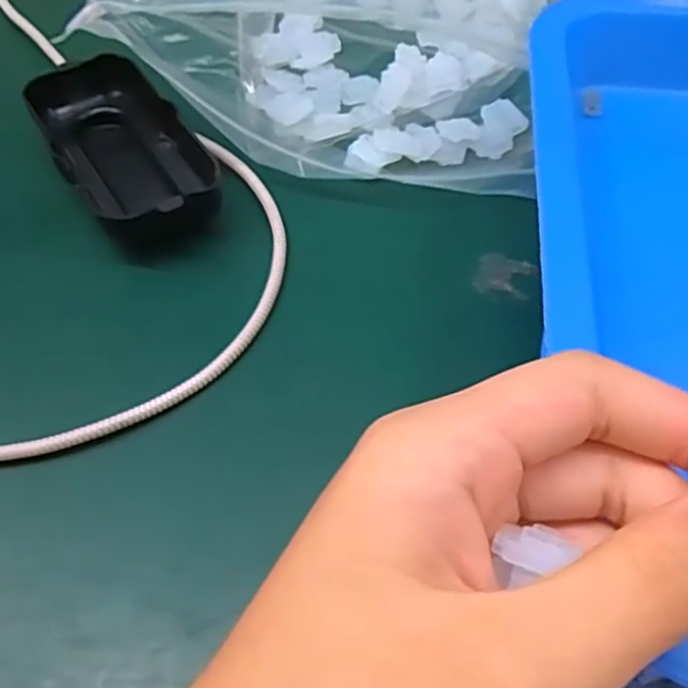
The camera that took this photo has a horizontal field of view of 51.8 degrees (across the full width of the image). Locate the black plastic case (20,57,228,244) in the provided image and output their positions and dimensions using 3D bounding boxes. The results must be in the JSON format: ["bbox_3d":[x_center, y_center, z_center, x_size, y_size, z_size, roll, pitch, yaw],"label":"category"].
[{"bbox_3d":[-0.095,-0.087,0.306,0.055,0.022,0.118,-26,58,-18],"label":"black plastic case"}]

